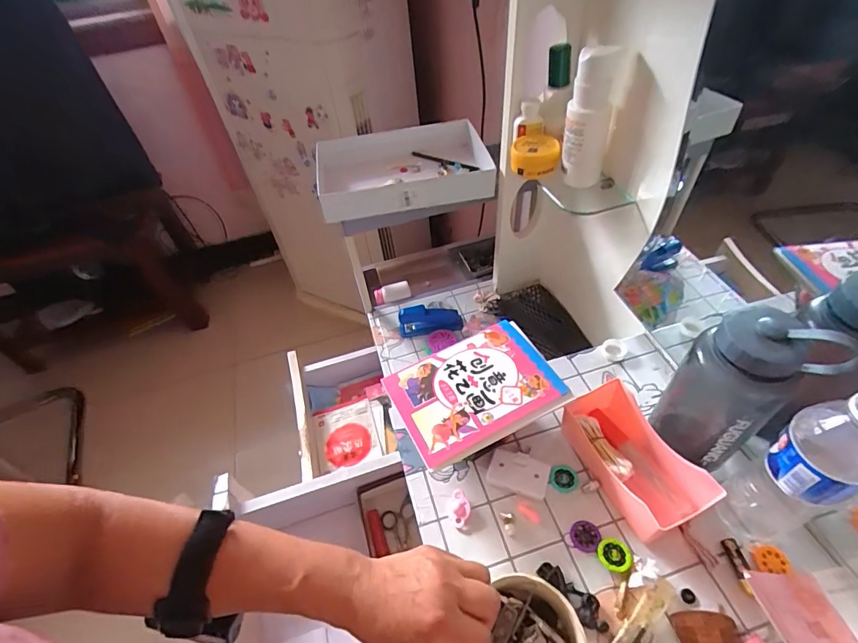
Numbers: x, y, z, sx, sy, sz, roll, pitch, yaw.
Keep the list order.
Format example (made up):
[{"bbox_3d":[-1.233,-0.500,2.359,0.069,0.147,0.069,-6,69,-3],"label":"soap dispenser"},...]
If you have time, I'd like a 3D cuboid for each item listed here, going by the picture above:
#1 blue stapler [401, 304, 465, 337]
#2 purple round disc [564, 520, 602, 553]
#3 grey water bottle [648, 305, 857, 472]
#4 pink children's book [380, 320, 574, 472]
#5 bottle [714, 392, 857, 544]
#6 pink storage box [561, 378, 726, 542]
[{"bbox_3d":[0.002,0.000,0.870,0.129,0.051,0.039,-5,48,2],"label":"blue stapler"},{"bbox_3d":[0.162,0.224,0.456,0.033,0.004,0.031,-3,48,3],"label":"purple round disc"},{"bbox_3d":[0.296,0.070,0.432,0.076,0.209,0.091,-20,50,-11],"label":"grey water bottle"},{"bbox_3d":[0.054,0.076,0.500,0.180,0.010,0.131,-23,50,-14],"label":"pink children's book"},{"bbox_3d":[0.319,0.132,0.377,0.061,0.216,0.066,-24,50,-14],"label":"bottle"},{"bbox_3d":[0.221,0.149,0.476,0.098,0.052,0.154,-21,50,-12],"label":"pink storage box"}]

